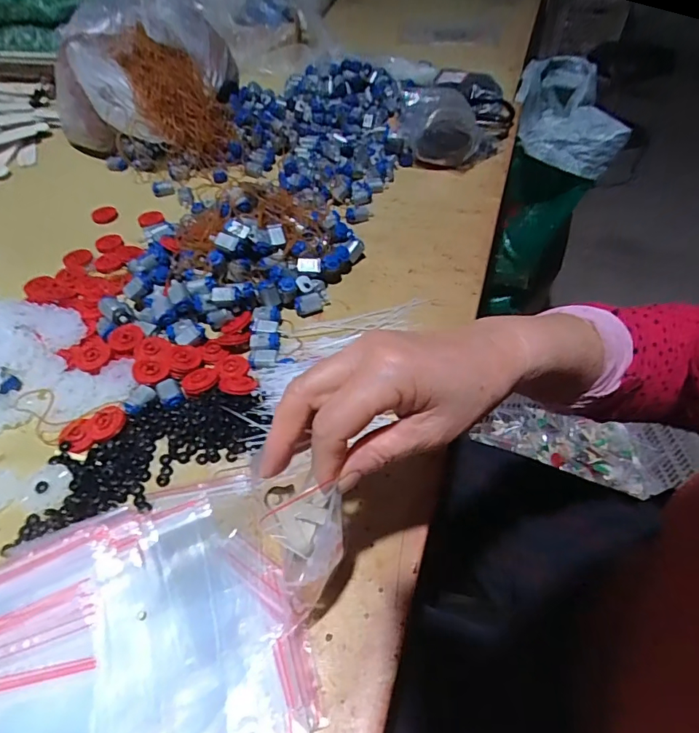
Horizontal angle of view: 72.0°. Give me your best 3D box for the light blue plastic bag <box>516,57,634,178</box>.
[{"bbox_3d":[0.398,-0.497,0.911,0.155,0.072,0.437,10,49,8],"label":"light blue plastic bag"}]

